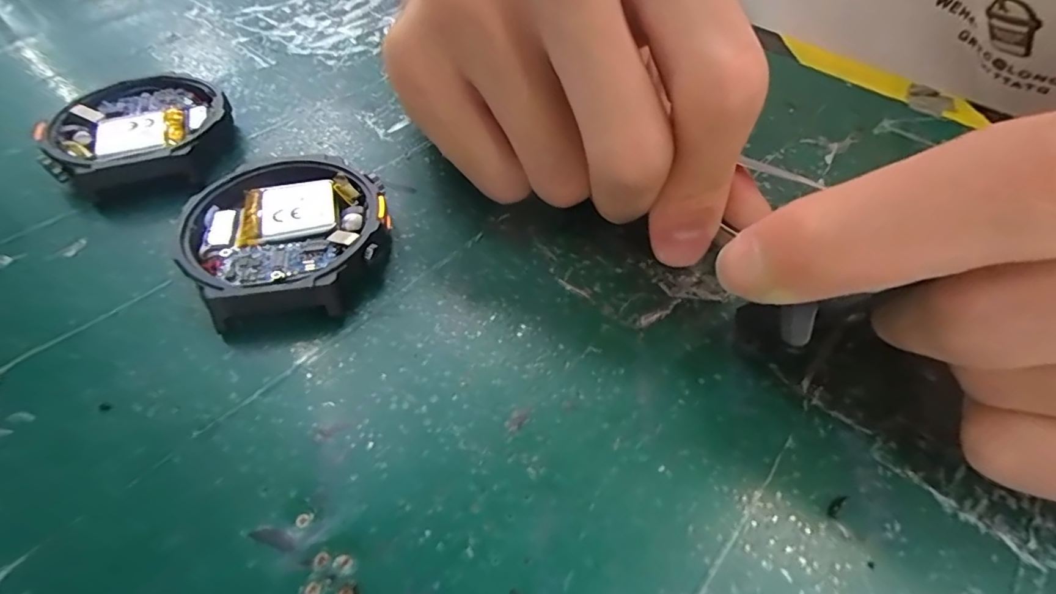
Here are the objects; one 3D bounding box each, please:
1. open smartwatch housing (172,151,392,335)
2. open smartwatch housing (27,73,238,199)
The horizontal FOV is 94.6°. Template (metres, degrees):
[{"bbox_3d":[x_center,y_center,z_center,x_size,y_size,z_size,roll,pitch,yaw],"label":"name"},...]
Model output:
[{"bbox_3d":[-0.060,-0.016,0.125,0.048,0.011,0.054,-15,54,-14],"label":"open smartwatch housing"},{"bbox_3d":[-0.117,-0.050,0.150,0.048,0.011,0.053,-24,57,-19],"label":"open smartwatch housing"}]

